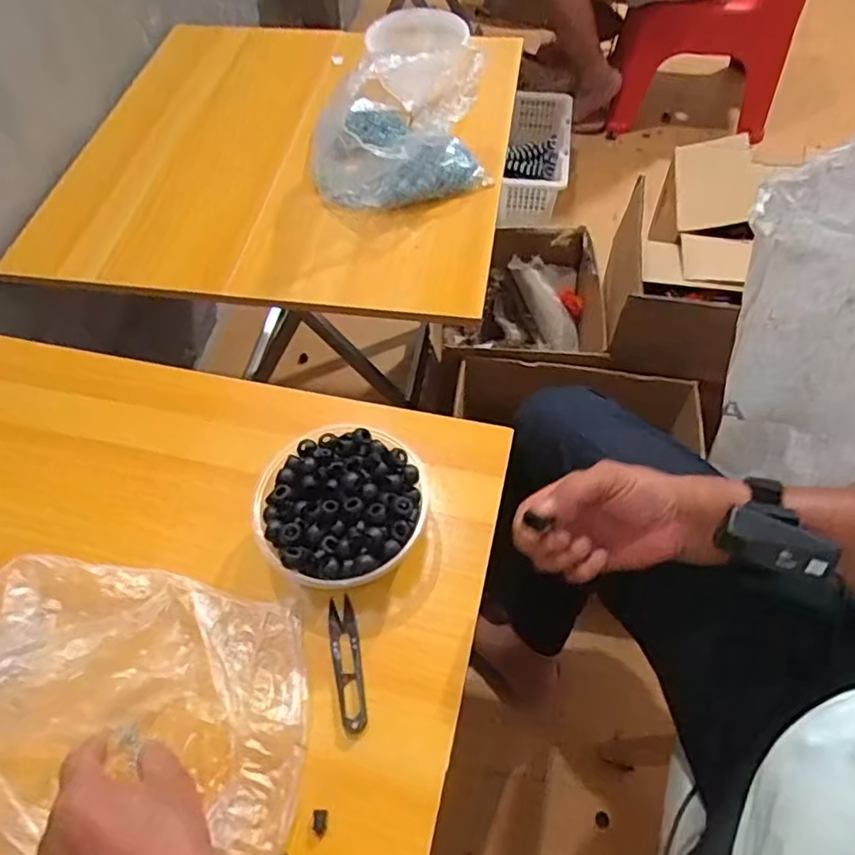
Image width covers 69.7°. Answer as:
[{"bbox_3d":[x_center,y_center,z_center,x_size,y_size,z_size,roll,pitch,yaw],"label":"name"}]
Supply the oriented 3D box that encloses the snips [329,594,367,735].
[{"bbox_3d":[-0.064,0.186,0.489,0.022,0.014,0.104,-12,58,-5],"label":"snips"}]

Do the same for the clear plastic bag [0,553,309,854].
[{"bbox_3d":[-0.238,0.198,0.445,0.289,0.078,0.202,4,58,5],"label":"clear plastic bag"}]

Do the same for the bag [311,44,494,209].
[{"bbox_3d":[-0.042,-0.382,0.759,0.215,0.148,0.166,-13,58,-6],"label":"bag"}]

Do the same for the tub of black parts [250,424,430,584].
[{"bbox_3d":[-0.073,0.070,0.526,0.141,0.062,0.144,-1,58,2],"label":"tub of black parts"}]

